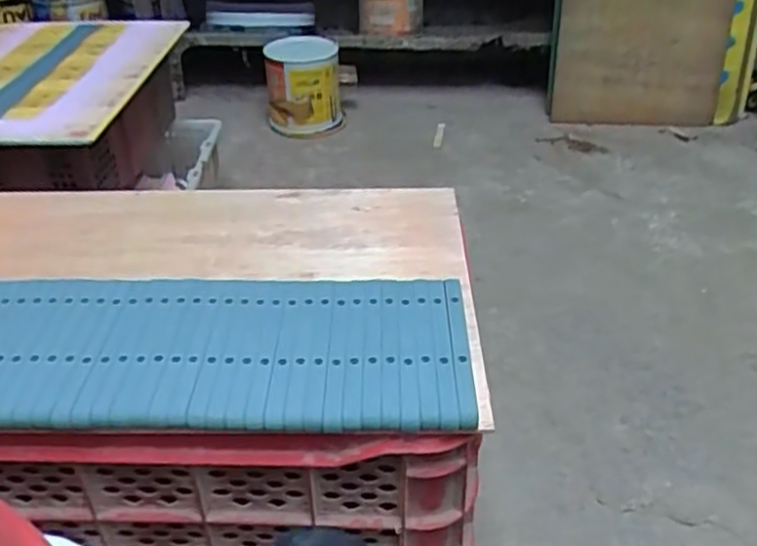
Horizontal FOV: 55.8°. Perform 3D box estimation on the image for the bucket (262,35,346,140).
[{"bbox_3d":[-0.183,-0.454,1.732,0.181,0.215,0.173,-5,35,-3],"label":"bucket"}]

